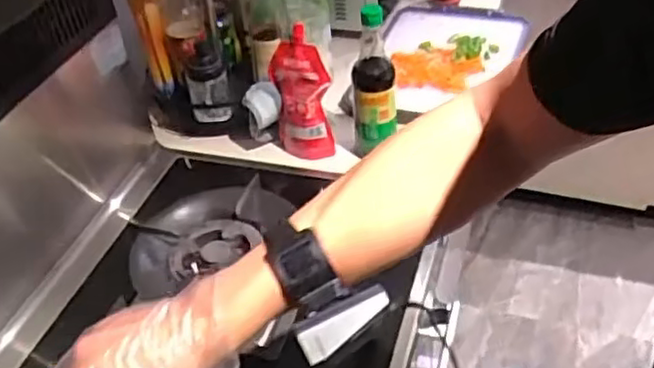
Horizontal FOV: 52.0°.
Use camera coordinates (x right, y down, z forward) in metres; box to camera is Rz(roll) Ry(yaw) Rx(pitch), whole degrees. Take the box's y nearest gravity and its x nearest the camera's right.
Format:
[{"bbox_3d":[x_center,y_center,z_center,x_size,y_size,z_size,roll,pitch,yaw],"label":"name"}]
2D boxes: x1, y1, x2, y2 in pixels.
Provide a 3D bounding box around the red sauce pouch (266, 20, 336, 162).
[{"bbox_3d":[-0.038,-0.134,1.045,0.081,0.211,0.045,19,46,26],"label":"red sauce pouch"}]

